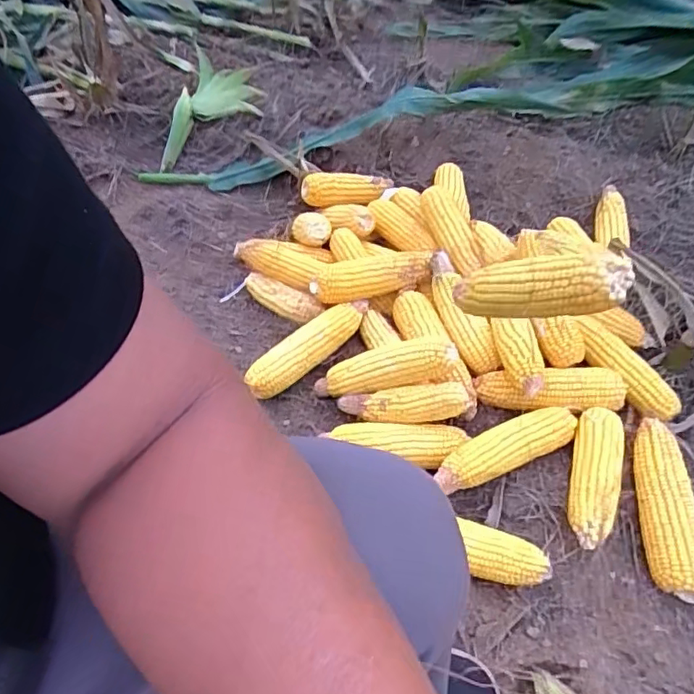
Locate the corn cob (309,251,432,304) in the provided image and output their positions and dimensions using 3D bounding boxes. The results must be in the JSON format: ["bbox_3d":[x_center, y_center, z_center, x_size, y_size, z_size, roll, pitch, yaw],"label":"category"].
[{"bbox_3d":[0.039,-0.113,0.899,0.193,0.048,0.055,-7,47,-7],"label":"corn cob"}]

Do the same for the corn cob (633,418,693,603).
[{"bbox_3d":[0.379,0.189,0.696,0.059,0.060,0.206,2,50,3],"label":"corn cob"}]

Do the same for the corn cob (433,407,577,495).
[{"bbox_3d":[0.206,0.125,0.740,0.189,0.043,0.058,-17,49,-16],"label":"corn cob"}]

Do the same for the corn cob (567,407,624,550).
[{"bbox_3d":[0.307,0.164,0.722,0.054,0.057,0.177,13,48,11],"label":"corn cob"}]

